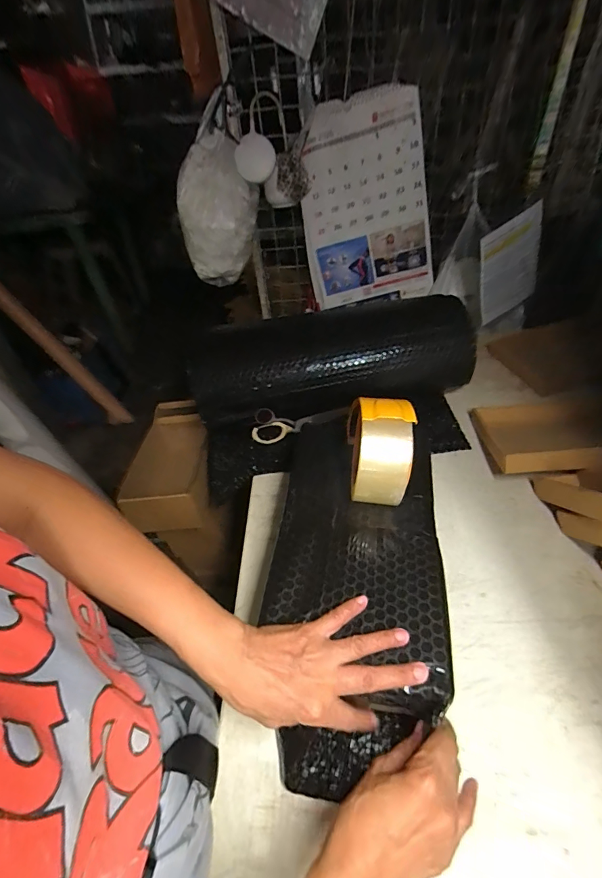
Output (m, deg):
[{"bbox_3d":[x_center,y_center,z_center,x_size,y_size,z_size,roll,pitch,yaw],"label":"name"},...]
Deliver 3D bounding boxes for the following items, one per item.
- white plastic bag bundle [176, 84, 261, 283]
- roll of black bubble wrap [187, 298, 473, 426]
[{"bbox_3d":[-0.188,-0.577,0.937,0.167,0.382,0.177,9,23,18],"label":"white plastic bag bundle"},{"bbox_3d":[0.047,-0.156,0.737,0.514,0.149,0.138,-6,42,2],"label":"roll of black bubble wrap"}]

